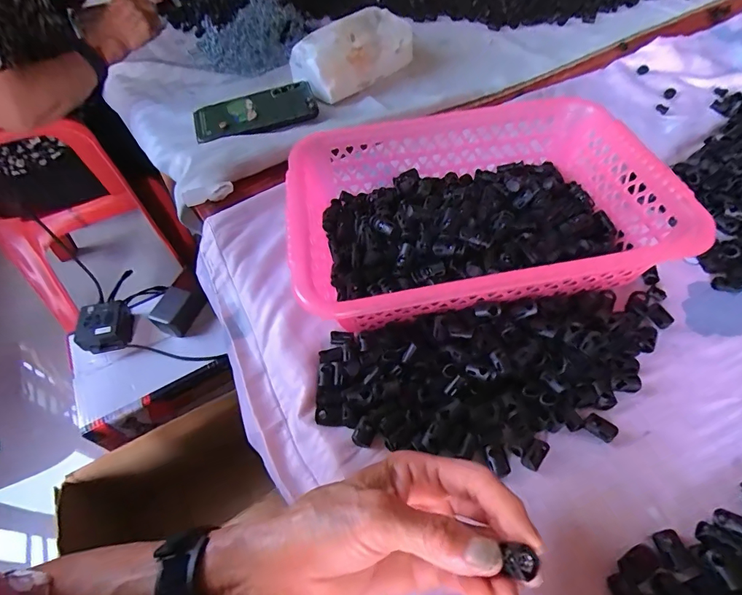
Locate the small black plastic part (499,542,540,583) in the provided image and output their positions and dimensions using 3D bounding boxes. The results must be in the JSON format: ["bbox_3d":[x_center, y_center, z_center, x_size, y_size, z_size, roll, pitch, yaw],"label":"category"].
[{"bbox_3d":[0.066,0.117,0.182,0.013,0.008,0.014,-3,53,3],"label":"small black plastic part"}]

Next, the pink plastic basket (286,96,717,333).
[{"bbox_3d":[0.083,-0.077,0.371,0.300,0.070,0.206,-11,53,-3],"label":"pink plastic basket"}]

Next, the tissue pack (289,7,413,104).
[{"bbox_3d":[-0.020,-0.349,0.580,0.173,0.066,0.078,-37,58,-21],"label":"tissue pack"}]

